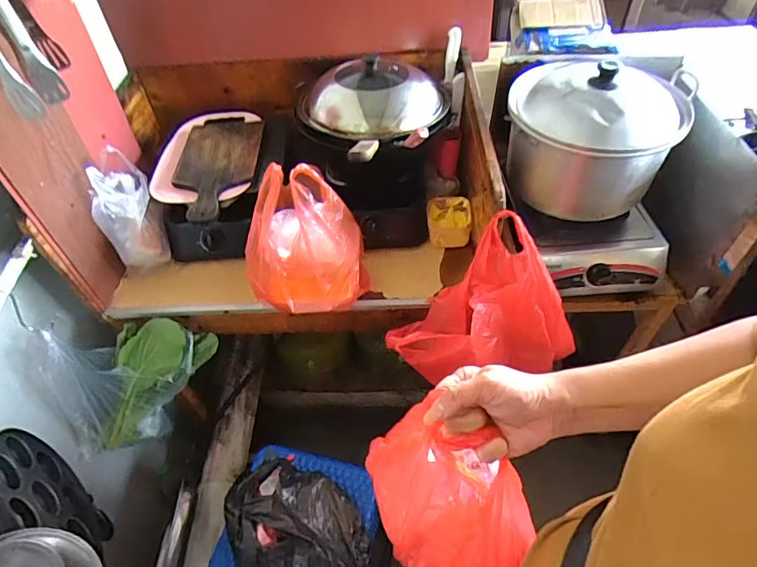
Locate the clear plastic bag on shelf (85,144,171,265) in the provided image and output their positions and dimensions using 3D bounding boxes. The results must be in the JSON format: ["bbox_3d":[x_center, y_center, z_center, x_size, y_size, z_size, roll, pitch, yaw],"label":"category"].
[{"bbox_3d":[-0.532,-0.165,0.985,0.111,0.198,0.164,-26,53,-16],"label":"clear plastic bag on shelf"}]

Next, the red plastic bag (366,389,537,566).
[{"bbox_3d":[0.070,0.259,0.526,0.114,0.307,0.179,-18,51,-10],"label":"red plastic bag"}]

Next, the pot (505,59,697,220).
[{"bbox_3d":[0.406,-0.286,0.905,0.293,0.234,0.273,-3,50,3],"label":"pot"}]

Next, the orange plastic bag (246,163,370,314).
[{"bbox_3d":[-0.150,-0.087,0.887,0.219,0.249,0.184,-4,50,2],"label":"orange plastic bag"}]

